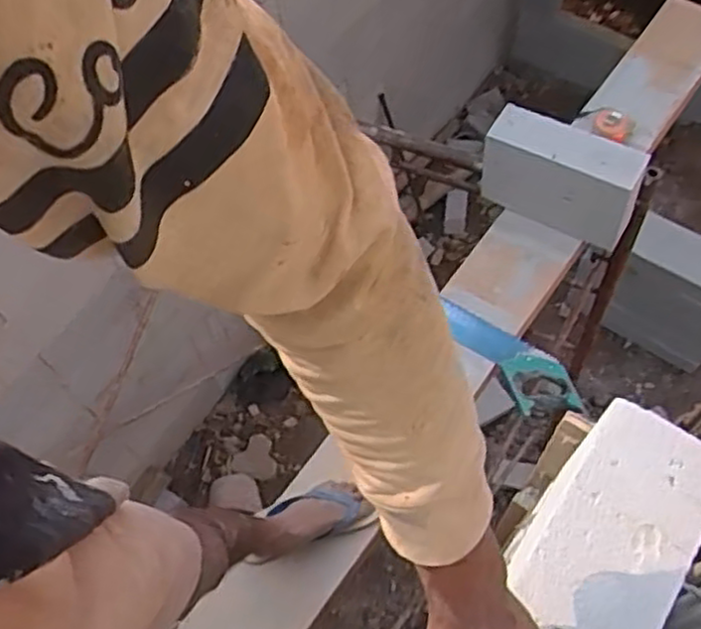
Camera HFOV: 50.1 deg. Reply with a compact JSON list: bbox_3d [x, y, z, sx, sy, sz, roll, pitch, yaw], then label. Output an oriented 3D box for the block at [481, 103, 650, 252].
[{"bbox_3d":[0.422,-0.283,1.514,0.308,0.232,0.125,24,66,15],"label":"block"}]

